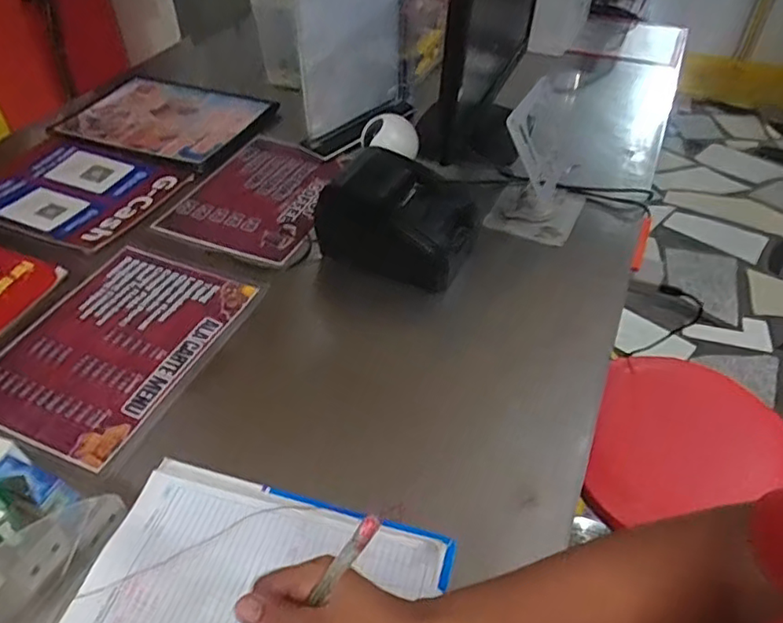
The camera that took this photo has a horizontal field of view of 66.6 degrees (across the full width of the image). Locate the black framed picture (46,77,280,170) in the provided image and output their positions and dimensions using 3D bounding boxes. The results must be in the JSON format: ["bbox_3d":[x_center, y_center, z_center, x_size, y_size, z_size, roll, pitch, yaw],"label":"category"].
[{"bbox_3d":[-0.392,-0.347,1.039,0.344,0.018,0.252,20,47,18],"label":"black framed picture"}]

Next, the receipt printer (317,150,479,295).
[{"bbox_3d":[0.013,-0.127,0.759,0.181,0.116,0.139,15,46,14],"label":"receipt printer"}]

